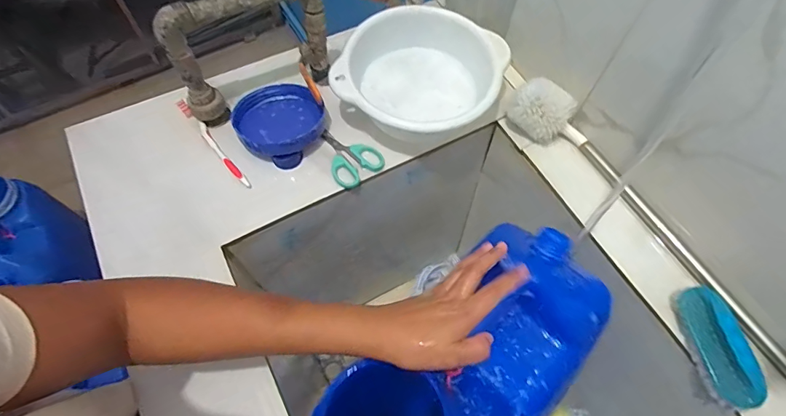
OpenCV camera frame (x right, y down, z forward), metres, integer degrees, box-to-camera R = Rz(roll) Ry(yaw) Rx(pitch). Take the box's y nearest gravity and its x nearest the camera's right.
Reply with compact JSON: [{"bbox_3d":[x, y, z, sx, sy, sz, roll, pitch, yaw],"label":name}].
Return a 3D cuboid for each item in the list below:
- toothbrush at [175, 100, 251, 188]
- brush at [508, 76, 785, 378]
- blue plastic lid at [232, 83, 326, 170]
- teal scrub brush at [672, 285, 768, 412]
[{"bbox_3d":[-0.246,-0.091,0.570,0.012,0.011,0.182,-37,69,-18],"label":"toothbrush"},{"bbox_3d":[0.346,0.053,0.475,0.075,0.061,0.592,-31,67,-16],"label":"brush"},{"bbox_3d":[-0.154,-0.121,0.571,0.111,0.043,0.128,-24,66,-13],"label":"blue plastic lid"},{"bbox_3d":[0.344,0.144,0.448,0.042,0.042,0.126,-8,63,-5],"label":"teal scrub brush"}]

